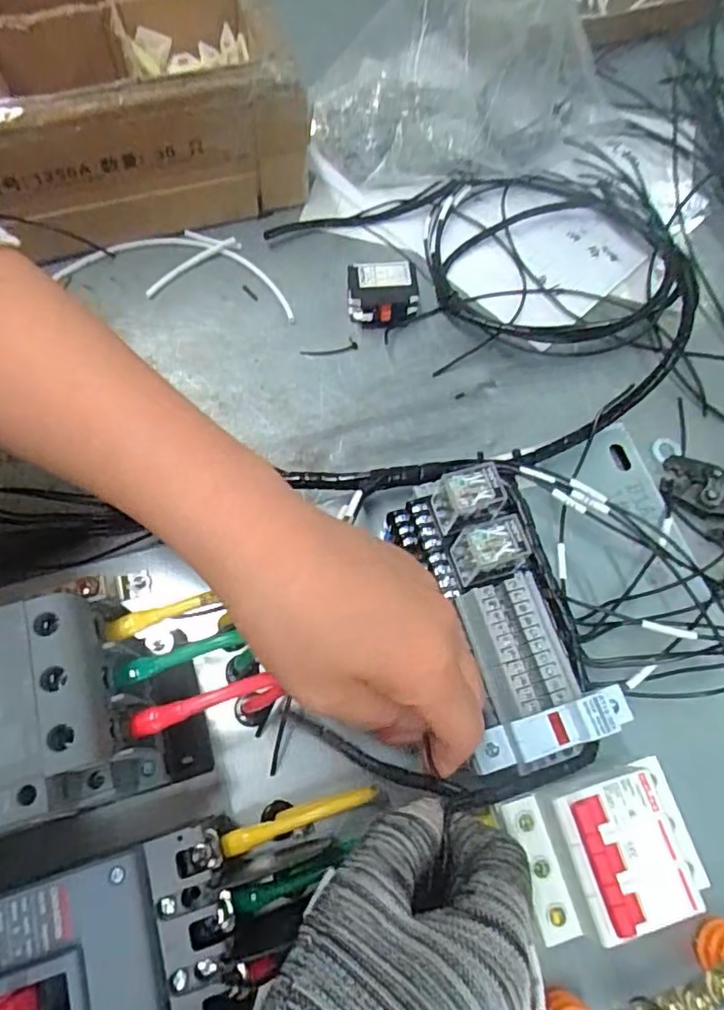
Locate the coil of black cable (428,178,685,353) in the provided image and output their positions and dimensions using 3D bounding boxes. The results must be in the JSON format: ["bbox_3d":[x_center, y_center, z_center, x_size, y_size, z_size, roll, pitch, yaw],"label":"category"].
[{"bbox_3d":[0.138,-0.179,0.441,0.177,0.022,0.161,1,68,-2],"label":"coil of black cable"}]

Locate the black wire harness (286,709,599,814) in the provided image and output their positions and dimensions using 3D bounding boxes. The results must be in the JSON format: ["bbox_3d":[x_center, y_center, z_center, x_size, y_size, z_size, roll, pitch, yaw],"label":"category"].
[{"bbox_3d":[0.041,0.117,0.275,0.151,0.010,0.033,11,68,-11],"label":"black wire harness"}]

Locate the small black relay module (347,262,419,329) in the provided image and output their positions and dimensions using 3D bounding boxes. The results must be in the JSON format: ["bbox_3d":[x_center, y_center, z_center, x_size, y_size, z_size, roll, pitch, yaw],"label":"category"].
[{"bbox_3d":[0.014,-0.148,0.426,0.048,0.025,0.042,-5,68,-4],"label":"small black relay module"}]

